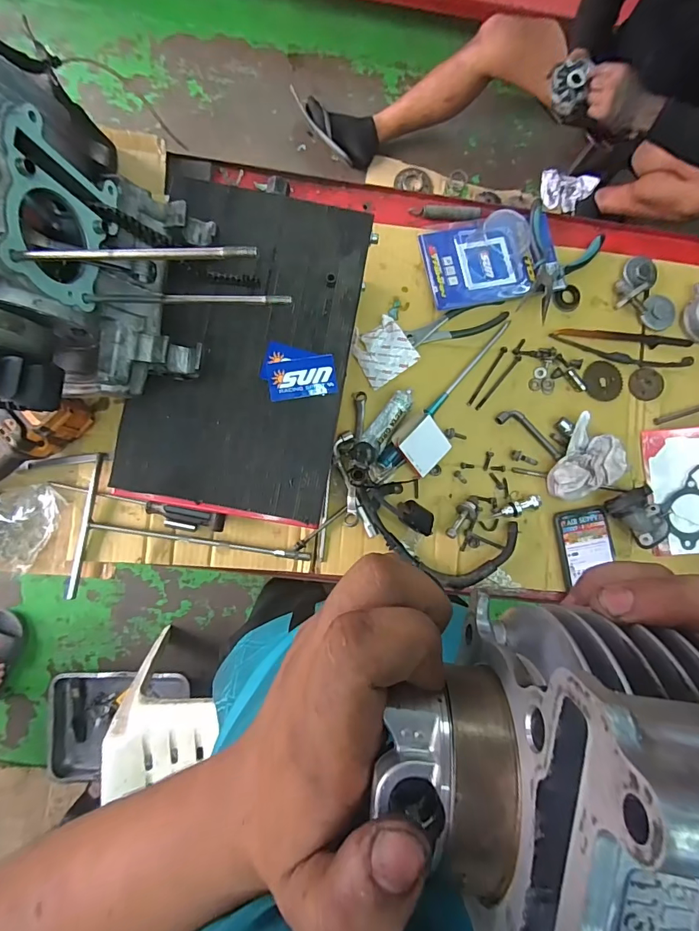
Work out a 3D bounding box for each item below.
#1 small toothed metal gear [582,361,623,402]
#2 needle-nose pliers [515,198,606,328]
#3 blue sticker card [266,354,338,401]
[{"bbox_3d":[0.388,-0.130,0.661,0.065,0.006,0.061,-7,78,-9],"label":"small toothed metal gear"},{"bbox_3d":[0.296,-0.301,0.641,0.118,0.019,0.160,28,86,-2],"label":"needle-nose pliers"},{"bbox_3d":[-0.051,-0.096,0.472,0.073,0.004,0.042,-9,88,-4],"label":"blue sticker card"}]

